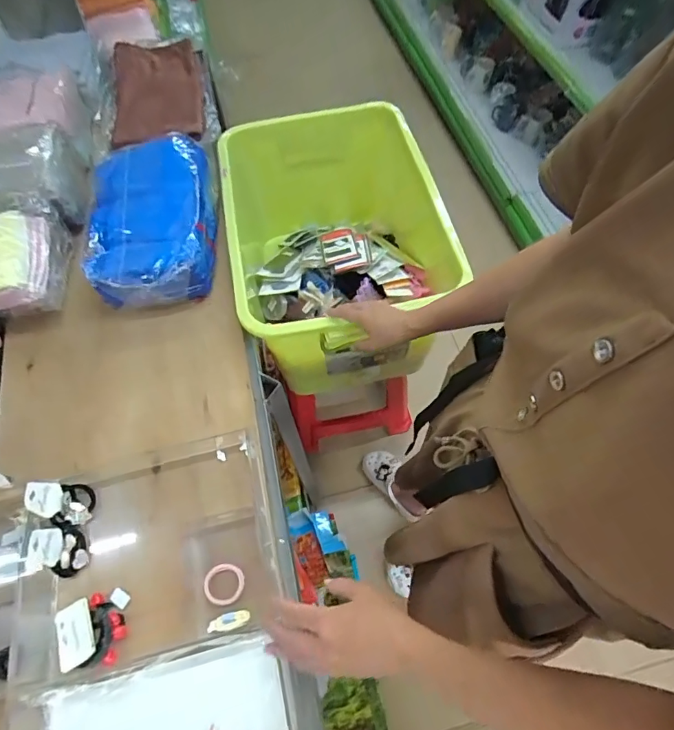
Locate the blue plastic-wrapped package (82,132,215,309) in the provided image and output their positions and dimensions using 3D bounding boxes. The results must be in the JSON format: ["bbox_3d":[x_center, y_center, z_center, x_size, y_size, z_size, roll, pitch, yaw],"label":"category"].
[{"bbox_3d":[-0.333,-0.274,0.804,0.217,0.073,0.364,-9,62,-2],"label":"blue plastic-wrapped package"}]

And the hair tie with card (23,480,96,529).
[{"bbox_3d":[-0.371,0.184,0.595,0.015,0.084,0.055,-21,55,34],"label":"hair tie with card"}]

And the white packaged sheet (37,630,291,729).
[{"bbox_3d":[-0.189,0.385,0.491,0.258,0.023,0.109,-14,62,-5],"label":"white packaged sheet"}]

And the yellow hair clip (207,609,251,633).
[{"bbox_3d":[-0.130,0.307,0.533,0.053,0.015,0.019,-14,62,-5],"label":"yellow hair clip"}]

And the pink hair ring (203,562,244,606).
[{"bbox_3d":[-0.141,0.274,0.557,0.051,0.004,0.048,-1,62,2],"label":"pink hair ring"}]

